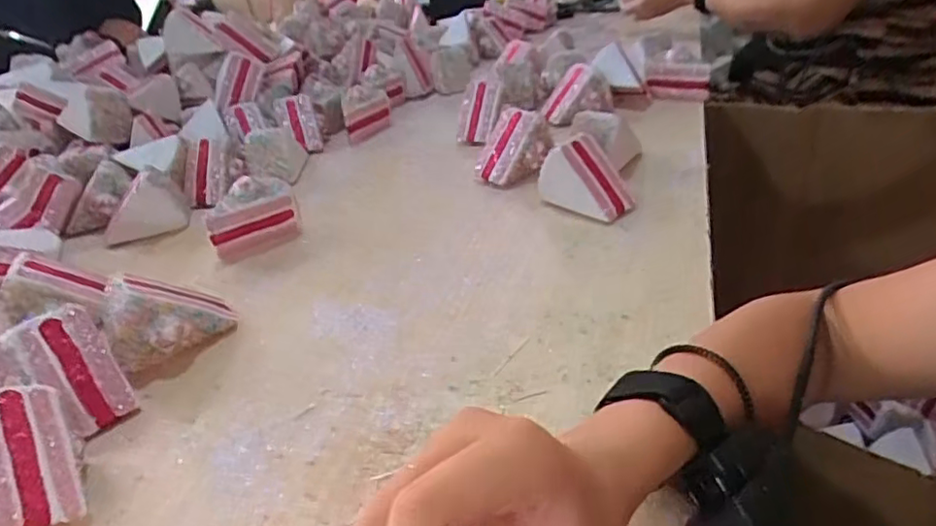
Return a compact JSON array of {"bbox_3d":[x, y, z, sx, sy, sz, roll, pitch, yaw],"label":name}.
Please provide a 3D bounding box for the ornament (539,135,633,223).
[{"bbox_3d":[0.117,-0.085,0.579,0.083,0.067,0.052,20,41,38],"label":"ornament"}]

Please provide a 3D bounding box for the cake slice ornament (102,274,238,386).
[{"bbox_3d":[-0.231,0.037,0.465,0.086,0.064,0.057,-26,36,-27],"label":"cake slice ornament"}]

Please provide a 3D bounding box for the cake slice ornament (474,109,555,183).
[{"bbox_3d":[0.052,-0.123,0.664,0.059,0.089,0.036,35,6,40],"label":"cake slice ornament"}]

